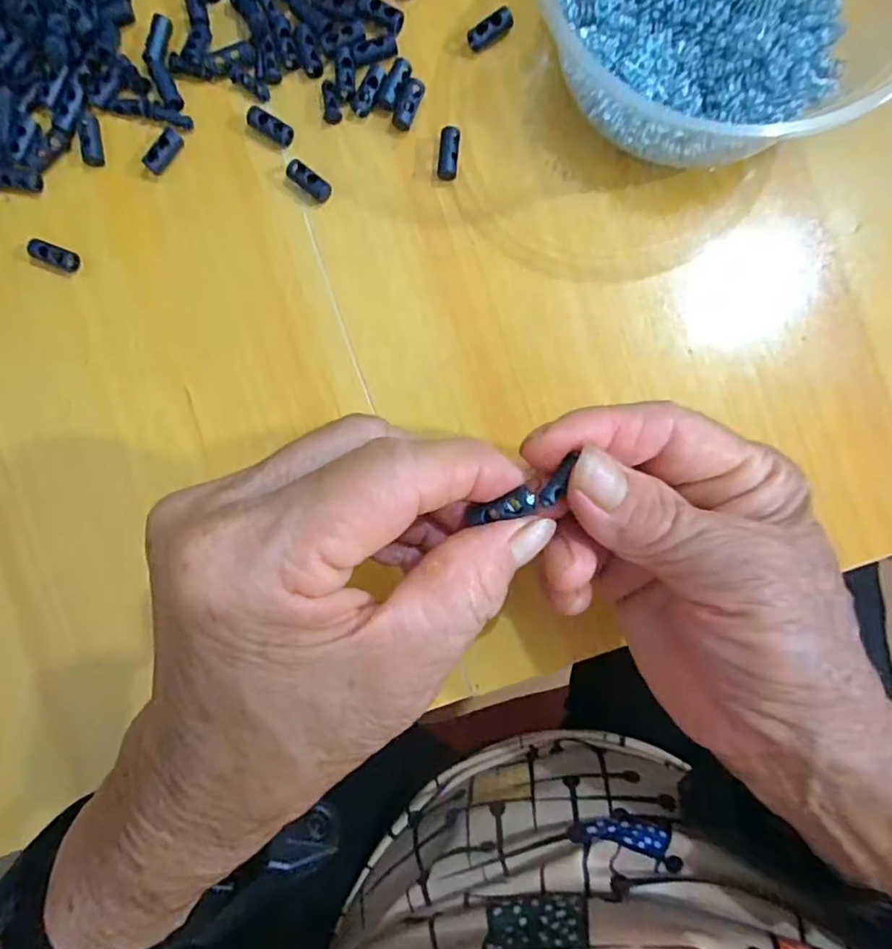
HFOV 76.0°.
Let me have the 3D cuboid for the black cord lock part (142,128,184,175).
[{"bbox_3d":[-0.115,-0.132,0.233,0.019,0.006,0.007,-45,88,1],"label":"black cord lock part"}]

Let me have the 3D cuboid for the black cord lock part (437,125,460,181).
[{"bbox_3d":[0.001,-0.129,0.230,0.008,0.007,0.020,7,89,2],"label":"black cord lock part"}]

